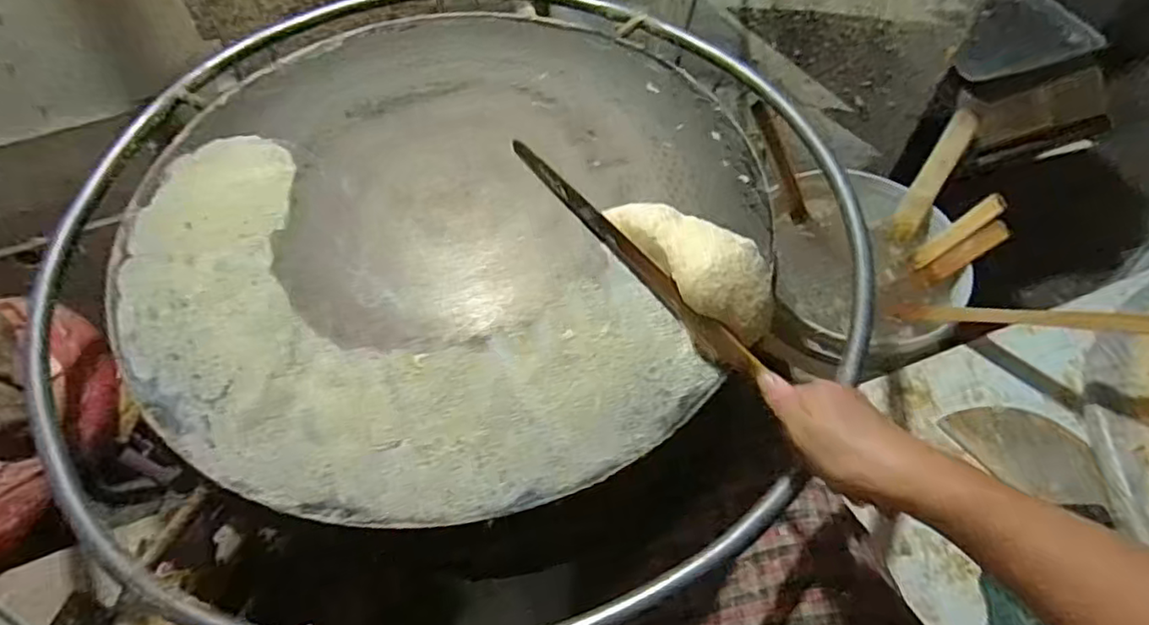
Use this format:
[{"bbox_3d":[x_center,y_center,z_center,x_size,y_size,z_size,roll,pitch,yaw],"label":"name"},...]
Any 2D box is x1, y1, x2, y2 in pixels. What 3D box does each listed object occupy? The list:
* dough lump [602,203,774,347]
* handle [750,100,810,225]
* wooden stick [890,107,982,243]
[{"bbox_3d":[0.103,-0.054,0.515,0.069,0.048,0.169,-25,61,-13],"label":"dough lump"},{"bbox_3d":[0.284,-0.204,0.845,0.025,0.178,0.016,-36,20,-19],"label":"handle"},{"bbox_3d":[0.477,-0.179,0.820,0.035,0.177,0.023,27,23,17],"label":"wooden stick"}]

